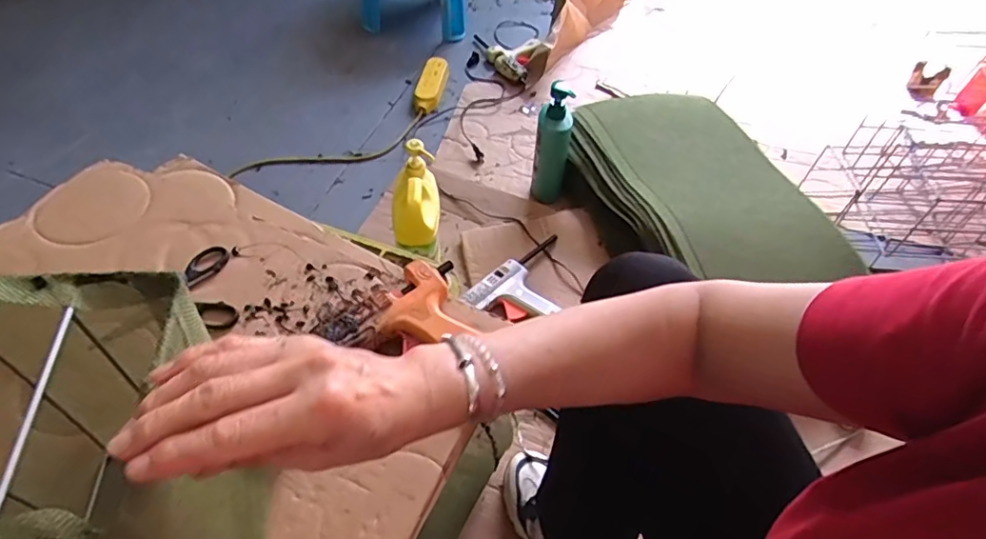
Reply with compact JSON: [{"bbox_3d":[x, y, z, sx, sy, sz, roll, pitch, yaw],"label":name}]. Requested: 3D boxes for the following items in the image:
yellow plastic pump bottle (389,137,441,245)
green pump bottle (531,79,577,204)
[{"bbox_3d":[-0.126,-0.117,0.916,0.077,0.082,0.159,0,75,-5],"label":"yellow plastic pump bottle"},{"bbox_3d":[0.116,-0.241,1.091,0.069,0.230,0.075,11,52,3],"label":"green pump bottle"}]

